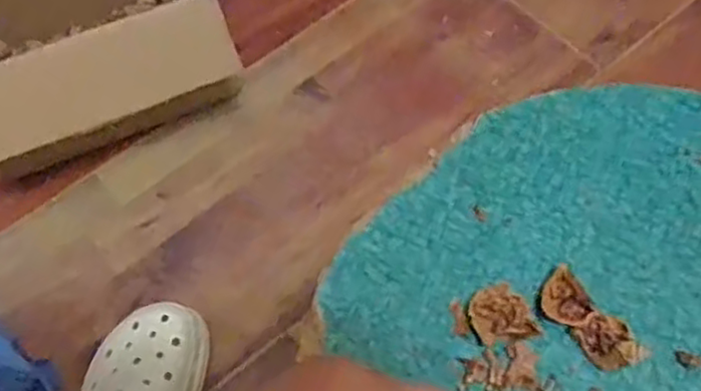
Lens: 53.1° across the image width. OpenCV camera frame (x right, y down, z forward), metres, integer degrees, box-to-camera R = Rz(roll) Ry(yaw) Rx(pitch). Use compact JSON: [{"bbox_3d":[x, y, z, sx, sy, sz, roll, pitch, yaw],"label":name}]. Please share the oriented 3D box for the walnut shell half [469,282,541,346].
[{"bbox_3d":[0.057,0.045,0.269,0.022,0.008,0.021,-11,64,-4],"label":"walnut shell half"}]

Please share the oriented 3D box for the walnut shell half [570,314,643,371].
[{"bbox_3d":[0.097,0.055,0.264,0.018,0.009,0.022,-32,68,-13],"label":"walnut shell half"}]

